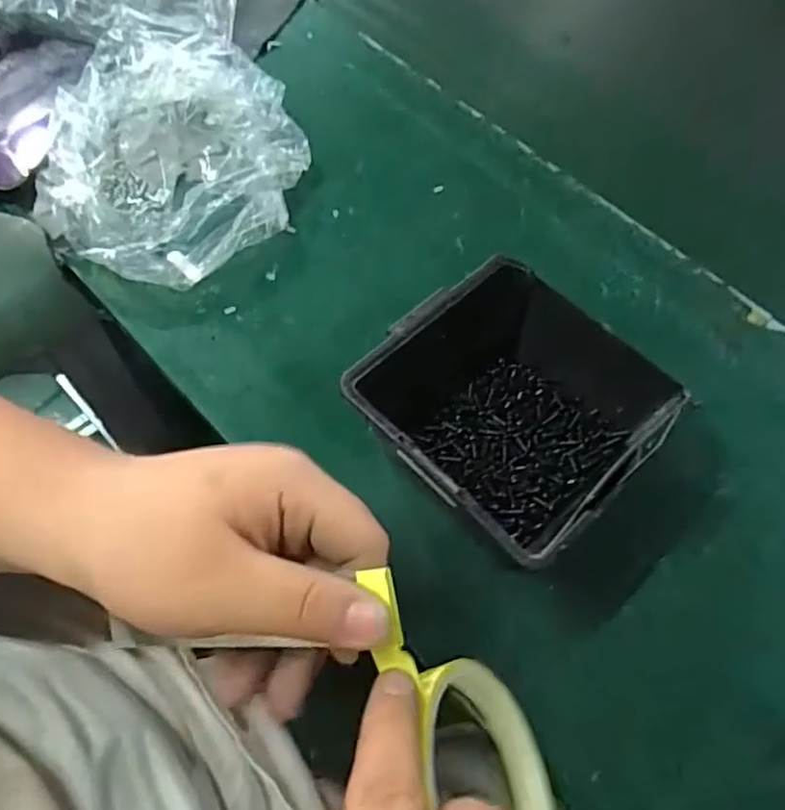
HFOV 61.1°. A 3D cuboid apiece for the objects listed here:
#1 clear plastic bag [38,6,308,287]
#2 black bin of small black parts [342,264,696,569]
[{"bbox_3d":[-0.138,-0.152,0.404,0.153,0.050,0.156,21,61,9],"label":"clear plastic bag"},{"bbox_3d":[0.056,-0.002,0.319,0.121,0.055,0.134,41,66,18],"label":"black bin of small black parts"}]

